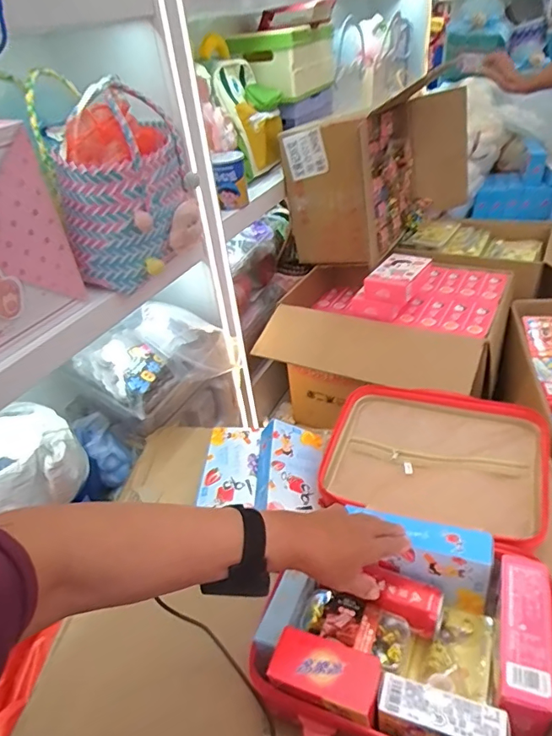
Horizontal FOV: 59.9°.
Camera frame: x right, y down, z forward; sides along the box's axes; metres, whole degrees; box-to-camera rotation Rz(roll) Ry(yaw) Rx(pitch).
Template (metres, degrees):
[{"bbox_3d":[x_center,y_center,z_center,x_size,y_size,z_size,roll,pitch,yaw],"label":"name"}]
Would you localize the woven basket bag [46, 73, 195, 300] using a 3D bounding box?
[{"bbox_3d":[-0.235,-0.285,0.749,0.188,0.258,0.198,-11,36,-6],"label":"woven basket bag"}]

